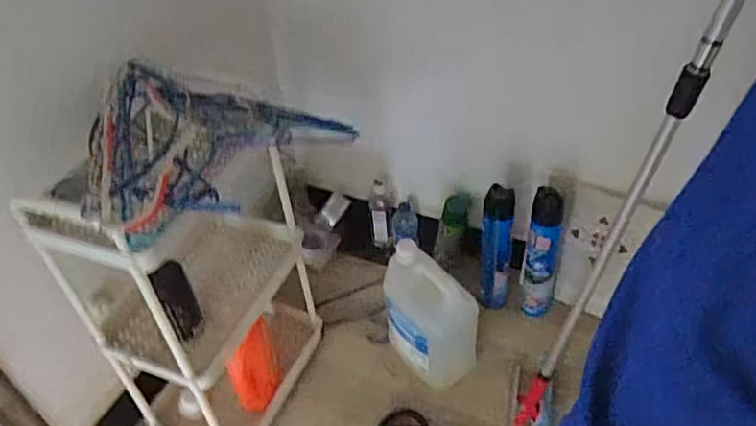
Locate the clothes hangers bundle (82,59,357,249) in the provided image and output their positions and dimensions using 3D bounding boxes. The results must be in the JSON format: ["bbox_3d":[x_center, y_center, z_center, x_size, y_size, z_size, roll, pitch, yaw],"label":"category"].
[{"bbox_3d":[-0.293,-0.115,0.952,0.379,0.092,0.373,-34,49,-27],"label":"clothes hangers bundle"}]

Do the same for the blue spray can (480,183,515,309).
[{"bbox_3d":[0.257,0.083,1.331,0.071,0.302,0.064,6,44,13],"label":"blue spray can"}]

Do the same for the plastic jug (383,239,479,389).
[{"bbox_3d":[0.106,0.235,1.236,0.207,0.301,0.110,32,54,34],"label":"plastic jug"}]

